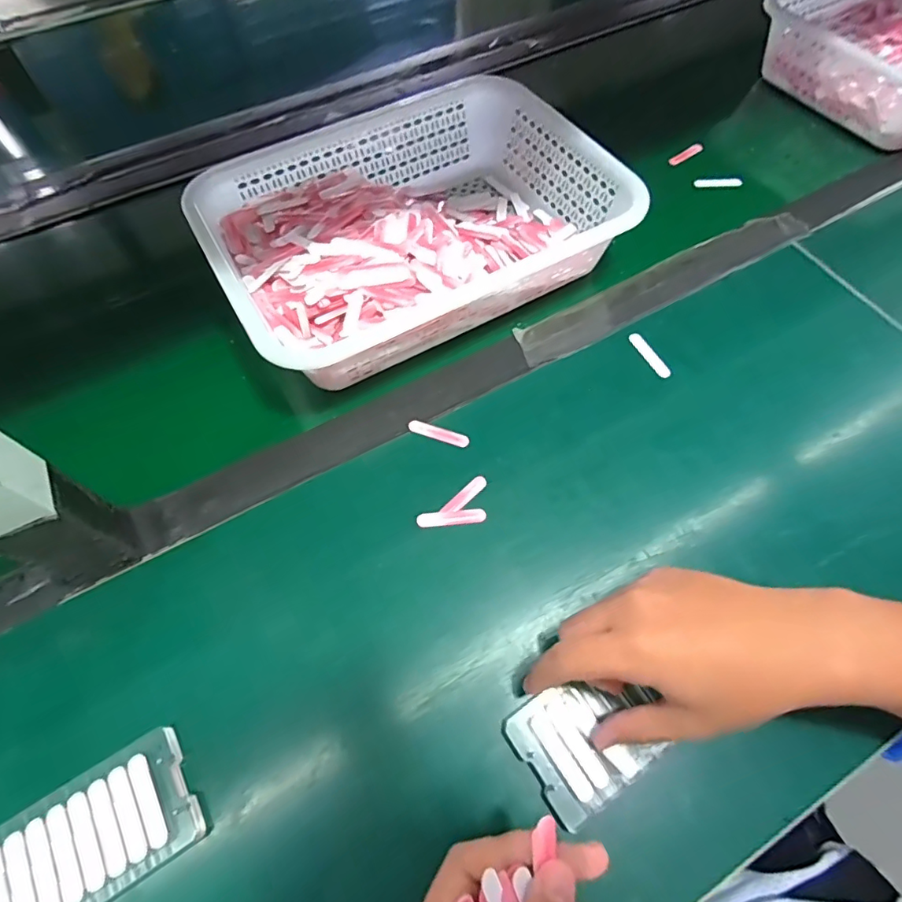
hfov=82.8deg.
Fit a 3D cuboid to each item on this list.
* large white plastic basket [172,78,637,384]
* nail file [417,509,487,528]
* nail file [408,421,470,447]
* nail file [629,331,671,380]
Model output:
[{"bbox_3d":[-0.038,-0.212,0.486,0.357,0.076,0.260,-27,65,-13],"label":"large white plastic basket"},{"bbox_3d":[0.001,0.050,0.387,0.051,0.004,0.011,-4,62,-2],"label":"nail file"},{"bbox_3d":[-0.010,-0.015,0.421,0.051,0.004,0.012,18,63,10],"label":"nail file"},{"bbox_3d":[0.177,-0.086,0.456,0.013,0.004,0.051,-27,65,-13],"label":"nail file"}]

